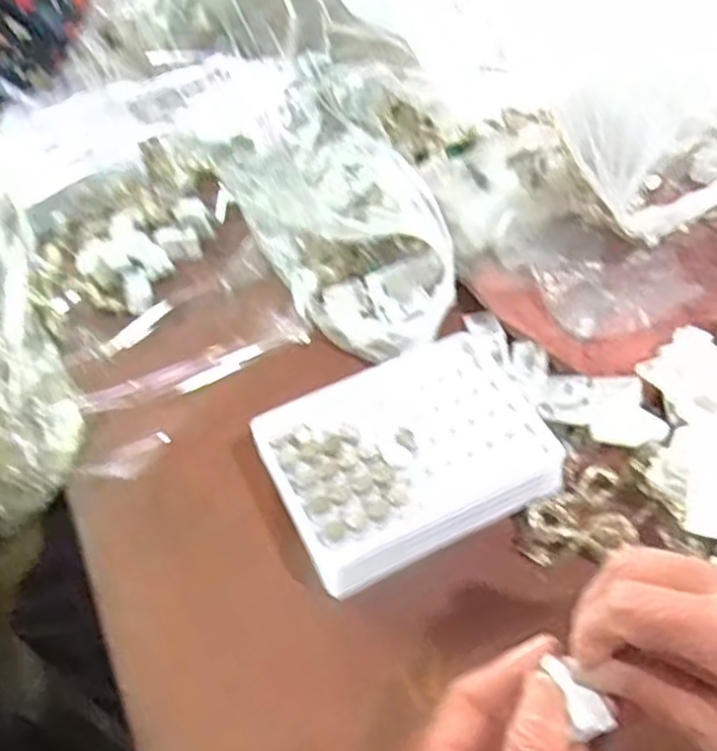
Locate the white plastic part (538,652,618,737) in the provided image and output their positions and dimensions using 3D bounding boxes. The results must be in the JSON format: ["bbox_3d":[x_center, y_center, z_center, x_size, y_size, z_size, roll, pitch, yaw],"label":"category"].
[{"bbox_3d":[0.076,0.112,0.274,0.015,0.005,0.028,-25,60,-16],"label":"white plastic part"}]

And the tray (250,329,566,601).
[{"bbox_3d":[0.030,0.037,0.405,0.144,0.027,0.107,-23,56,-14],"label":"tray"}]

